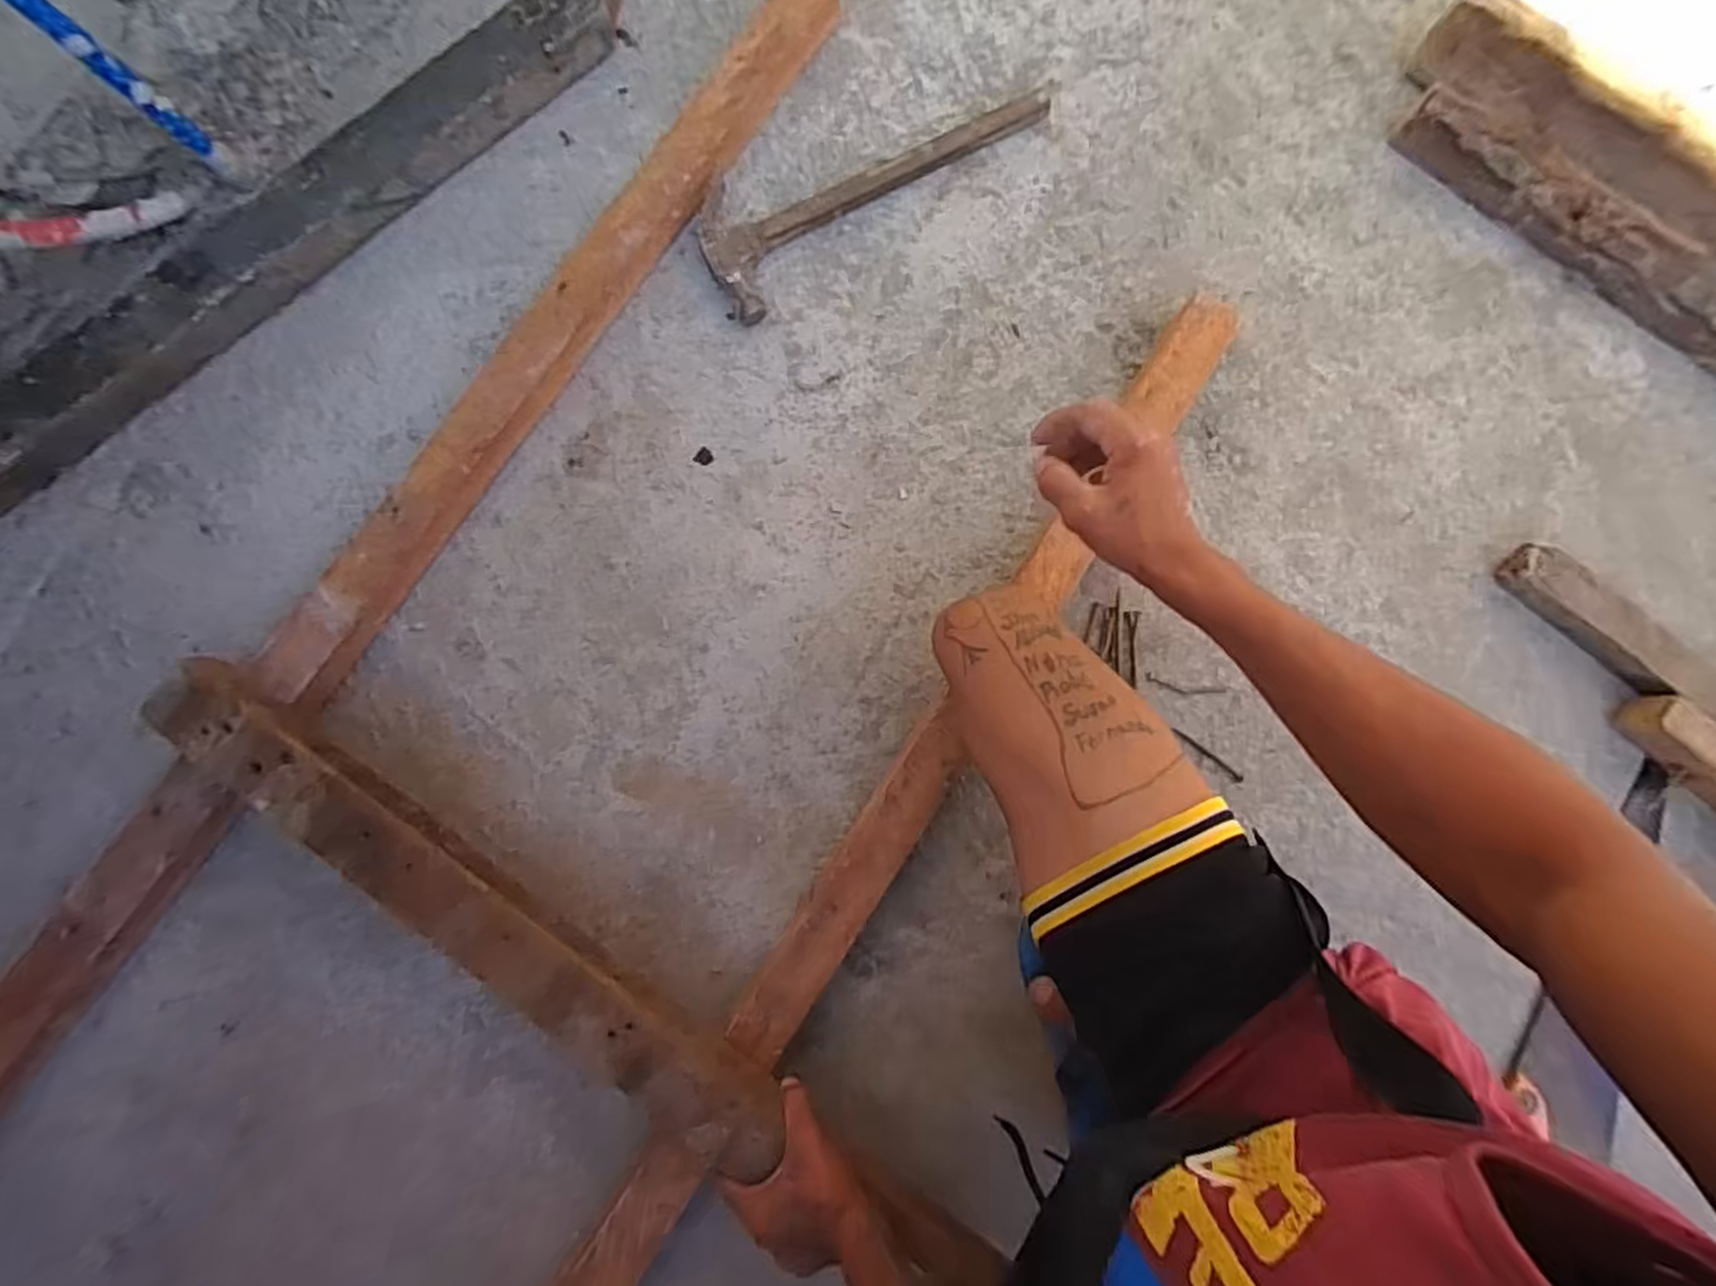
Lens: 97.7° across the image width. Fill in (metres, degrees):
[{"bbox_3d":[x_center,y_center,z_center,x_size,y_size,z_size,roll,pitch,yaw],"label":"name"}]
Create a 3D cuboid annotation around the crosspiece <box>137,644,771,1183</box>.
[{"bbox_3d":[-0.315,0.211,0.609,0.596,0.059,0.083,33,86,7],"label":"crosspiece"}]

